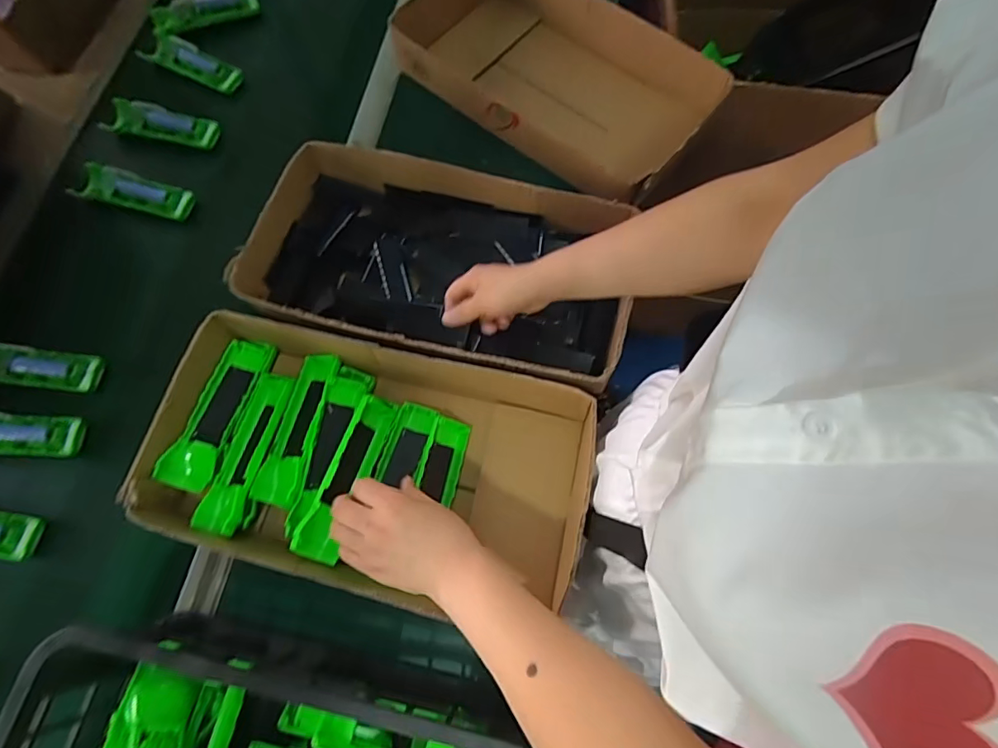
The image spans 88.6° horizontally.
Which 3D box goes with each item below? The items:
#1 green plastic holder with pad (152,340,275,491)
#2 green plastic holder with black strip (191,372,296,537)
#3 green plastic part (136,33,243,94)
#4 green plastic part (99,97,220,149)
[{"bbox_3d":[-0.302,0.039,0.552,0.049,0.020,0.170,14,70,8],"label":"green plastic holder with pad"},{"bbox_3d":[-0.265,0.077,0.532,0.051,0.028,0.168,8,69,6],"label":"green plastic holder with black strip"},{"bbox_3d":[-0.480,-0.486,0.804,0.182,0.022,0.055,27,72,13],"label":"green plastic part"},{"bbox_3d":[-0.500,-0.369,0.752,0.168,0.027,0.050,14,70,8],"label":"green plastic part"}]

